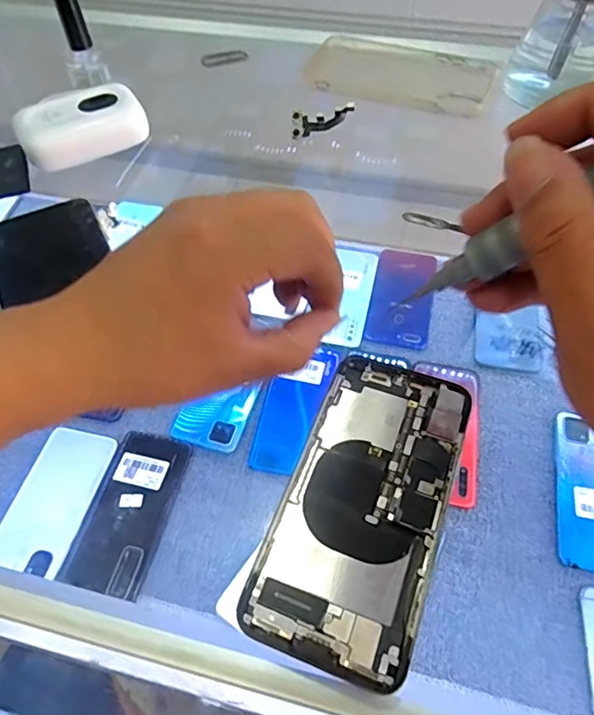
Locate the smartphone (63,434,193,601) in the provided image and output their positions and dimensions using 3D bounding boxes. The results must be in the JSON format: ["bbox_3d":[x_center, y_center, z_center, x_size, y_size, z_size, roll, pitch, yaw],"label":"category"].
[{"bbox_3d":[-0.158,0.144,0.515,0.070,0.012,0.154,10,57,9],"label":"smartphone"}]

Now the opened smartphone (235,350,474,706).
[{"bbox_3d":[0.031,0.063,0.243,0.067,0.007,0.142,17,58,13],"label":"opened smartphone"}]

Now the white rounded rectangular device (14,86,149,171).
[{"bbox_3d":[-0.158,-0.171,0.393,0.087,0.028,0.044,-25,58,-14],"label":"white rounded rectangular device"}]

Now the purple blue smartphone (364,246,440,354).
[{"bbox_3d":[0.132,-0.074,0.666,0.073,0.010,0.154,10,57,9],"label":"purple blue smartphone"}]

